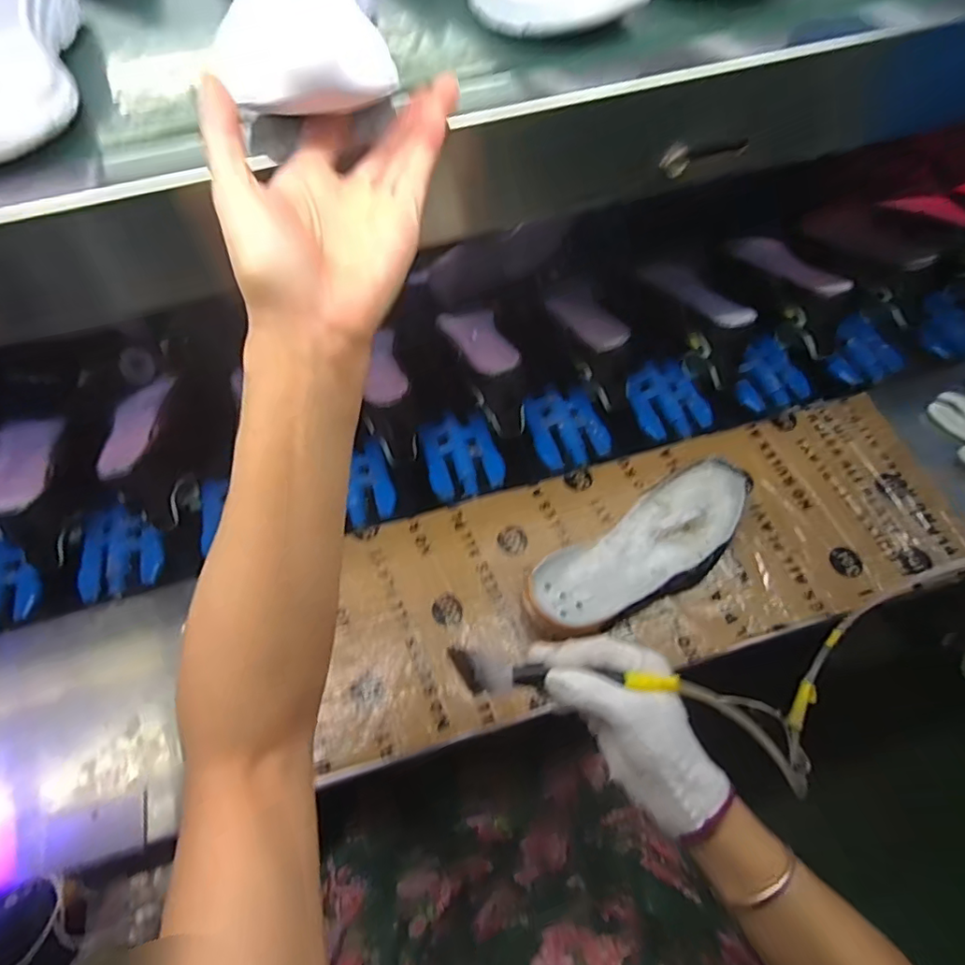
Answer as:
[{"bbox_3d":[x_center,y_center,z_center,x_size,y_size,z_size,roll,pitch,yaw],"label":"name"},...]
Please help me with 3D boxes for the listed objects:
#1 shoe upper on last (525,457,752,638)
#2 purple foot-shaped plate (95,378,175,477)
[{"bbox_3d":[0.158,0.077,0.563,0.258,0.067,0.098,-32,64,-12],"label":"shoe upper on last"},{"bbox_3d":[-0.414,-0.071,0.662,0.057,0.009,0.202,-14,40,-6],"label":"purple foot-shaped plate"}]

